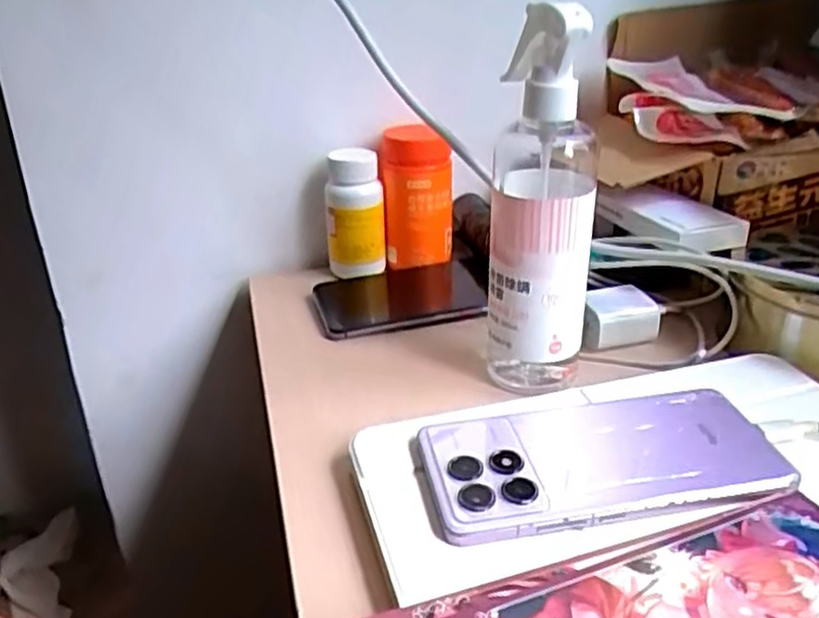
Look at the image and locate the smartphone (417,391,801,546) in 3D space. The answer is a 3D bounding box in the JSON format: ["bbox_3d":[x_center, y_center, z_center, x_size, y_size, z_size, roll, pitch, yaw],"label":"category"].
[{"bbox_3d":[0.084,0.065,0.326,0.154,0.010,0.075,-6,26,-9],"label":"smartphone"}]

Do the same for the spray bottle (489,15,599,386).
[{"bbox_3d":[0.074,-0.055,0.397,0.055,0.202,0.087,2,26,8],"label":"spray bottle"}]

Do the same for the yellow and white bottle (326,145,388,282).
[{"bbox_3d":[-0.042,-0.070,0.550,0.045,0.090,0.054,-2,30,0],"label":"yellow and white bottle"}]

